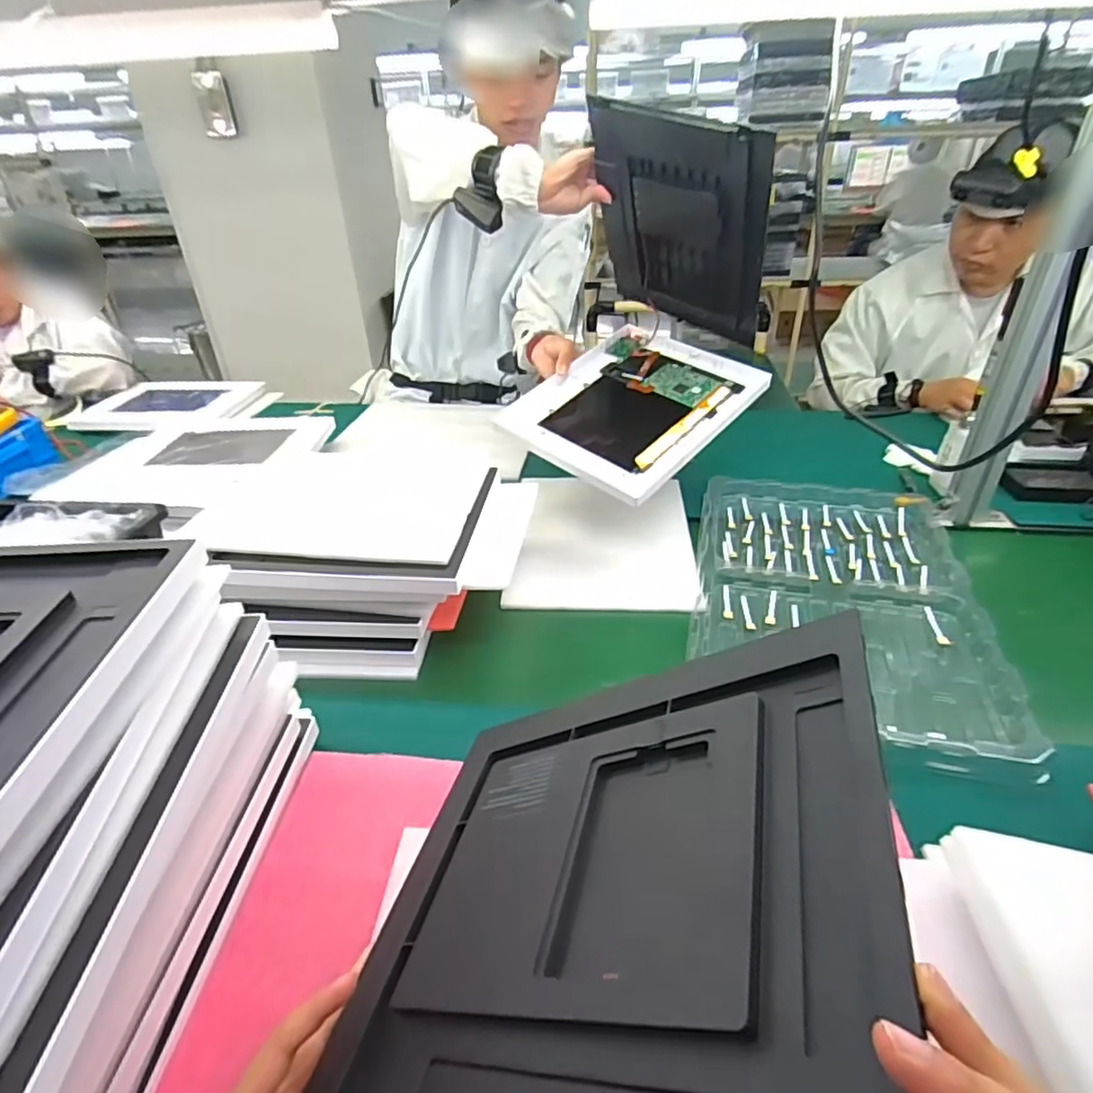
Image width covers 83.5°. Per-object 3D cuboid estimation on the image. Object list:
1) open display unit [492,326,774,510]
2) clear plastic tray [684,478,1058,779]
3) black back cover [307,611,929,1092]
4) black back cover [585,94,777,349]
[{"bbox_3d":[0.124,-0.206,0.863,0.263,0.022,0.324,32,60,30],"label":"open display unit"},{"bbox_3d":[0.344,0.045,0.750,0.312,0.033,0.514,6,35,12],"label":"clear plastic tray"},{"bbox_3d":[0.023,0.158,0.309,0.285,0.014,0.245,-26,23,33],"label":"black back cover"},{"bbox_3d":[0.174,-0.411,0.805,0.243,0.287,0.013,32,73,27],"label":"black back cover"}]

